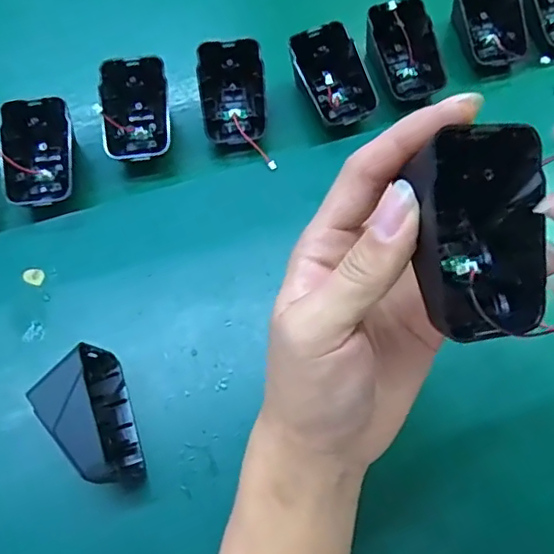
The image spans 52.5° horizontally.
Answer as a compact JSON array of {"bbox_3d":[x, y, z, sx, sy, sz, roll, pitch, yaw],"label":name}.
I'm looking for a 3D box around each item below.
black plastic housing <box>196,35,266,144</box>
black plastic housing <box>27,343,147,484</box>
[{"bbox_3d":[-0.031,-0.127,0.389,0.048,0.034,0.065,-7,67,-2],"label":"black plastic housing"},{"bbox_3d":[-0.099,0.072,0.289,0.041,0.045,0.068,-22,69,-6],"label":"black plastic housing"}]

